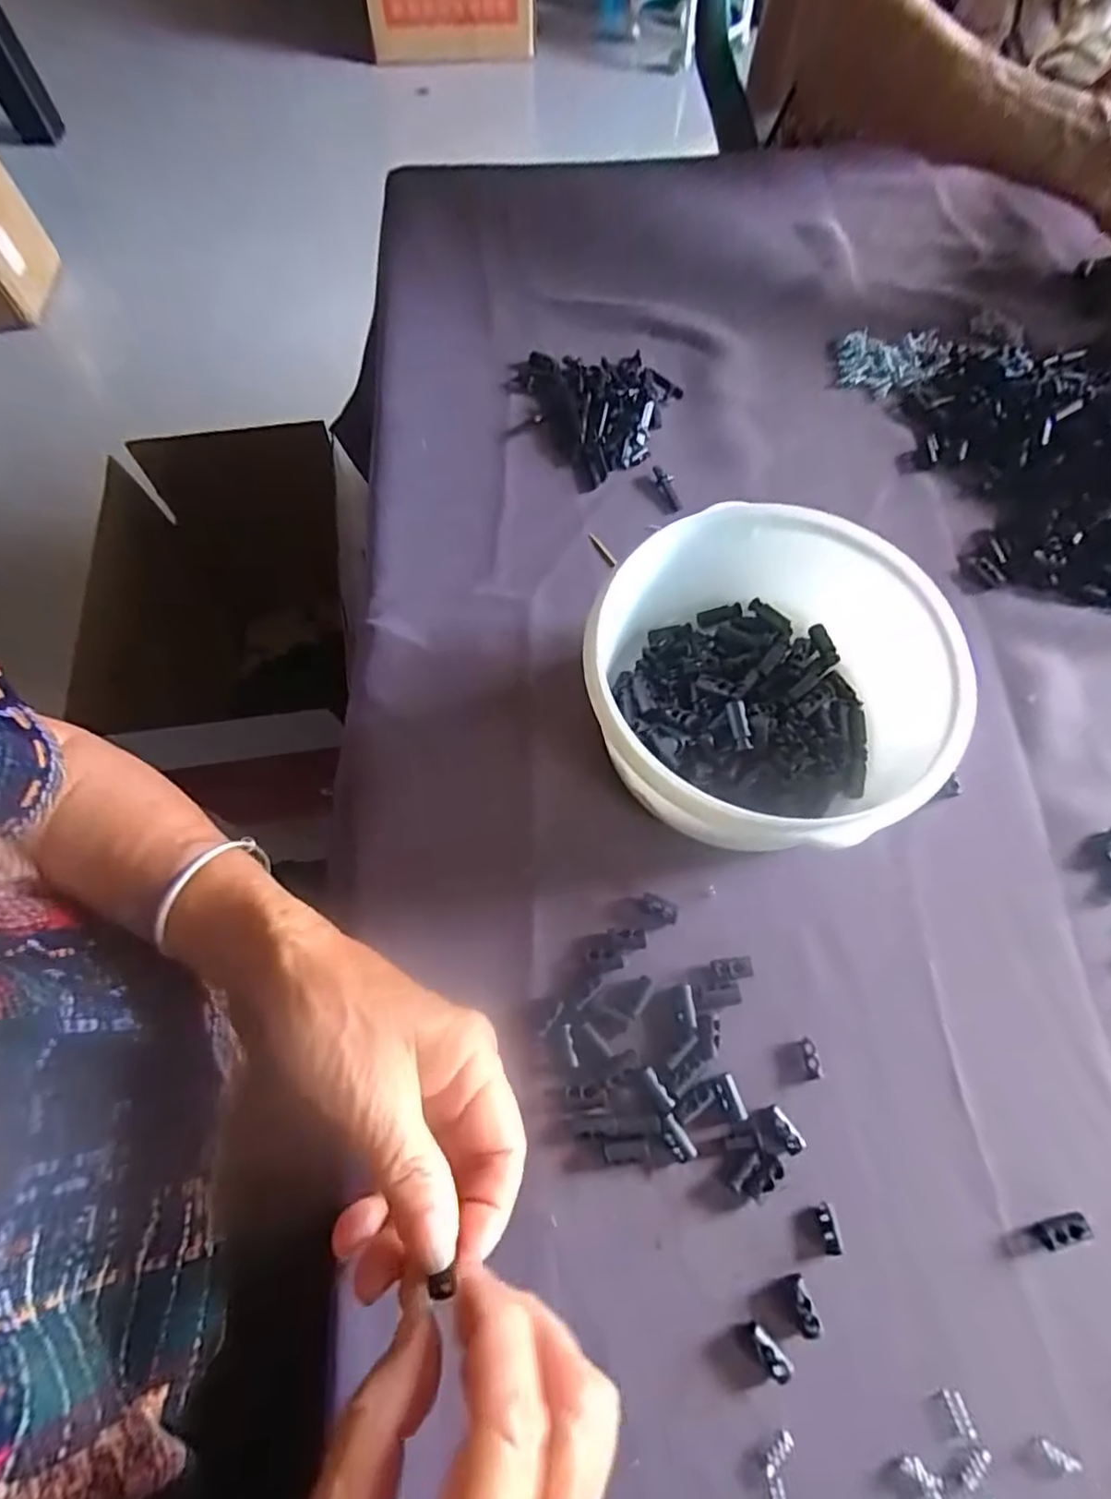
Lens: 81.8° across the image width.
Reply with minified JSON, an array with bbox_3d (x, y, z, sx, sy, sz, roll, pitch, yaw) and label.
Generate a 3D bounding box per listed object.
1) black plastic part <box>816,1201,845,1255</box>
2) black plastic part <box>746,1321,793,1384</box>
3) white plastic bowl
[{"bbox_3d":[0.111,0.193,0.258,0.008,0.004,0.017,-6,67,0],"label":"black plastic part"},{"bbox_3d":[0.081,0.227,0.242,0.009,0.008,0.018,-35,70,-11],"label":"black plastic part"},{"bbox_3d":[0.102,-0.028,0.308,0.170,0.075,0.161,-18,68,-5],"label":"white plastic bowl"}]

